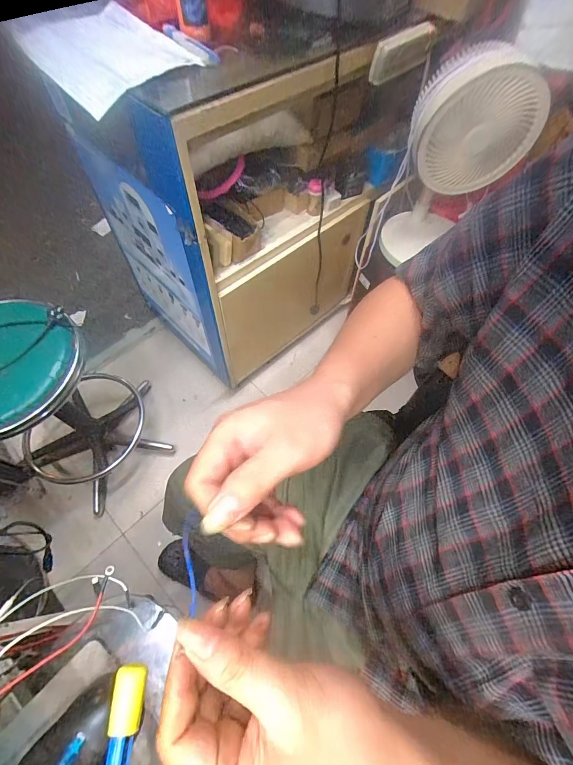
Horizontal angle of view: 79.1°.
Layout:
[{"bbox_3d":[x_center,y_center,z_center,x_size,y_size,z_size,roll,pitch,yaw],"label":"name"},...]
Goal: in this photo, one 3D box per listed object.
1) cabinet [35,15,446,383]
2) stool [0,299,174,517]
[{"bbox_3d":[-0.072,-0.512,1.010,0.716,0.771,0.479,-37,69,-20],"label":"cabinet"},{"bbox_3d":[-0.573,0.062,0.919,0.339,0.521,0.367,40,67,17],"label":"stool"}]

